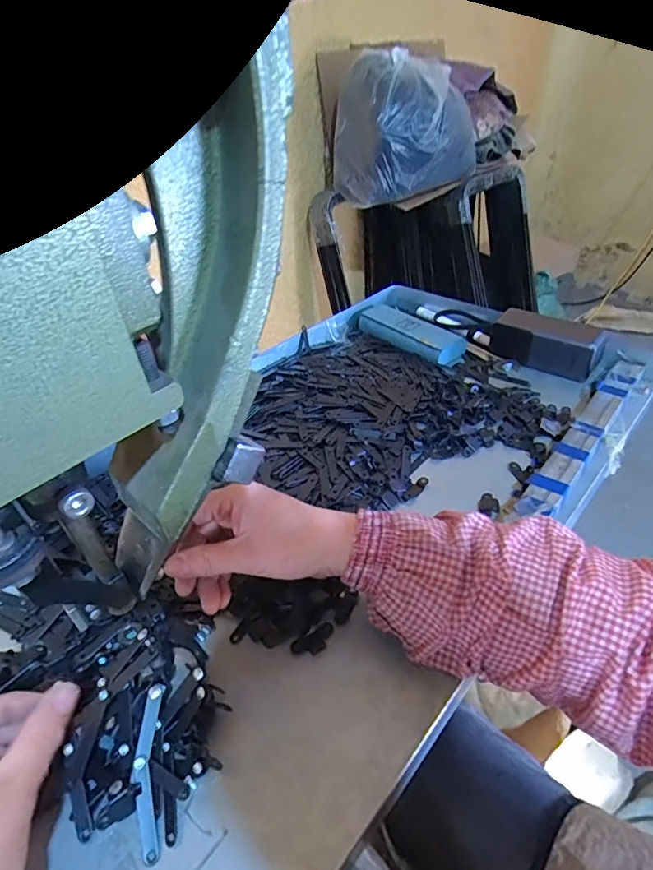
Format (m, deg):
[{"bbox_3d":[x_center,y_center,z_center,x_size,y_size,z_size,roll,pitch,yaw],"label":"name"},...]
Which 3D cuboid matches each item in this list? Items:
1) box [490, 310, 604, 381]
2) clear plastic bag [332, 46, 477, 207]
[{"bbox_3d":[0.276,-0.122,0.616,0.134,0.059,0.051,26,48,24],"label":"box"},{"bbox_3d":[0.201,-0.799,1.268,0.362,0.310,0.242,9,41,15],"label":"clear plastic bag"}]

